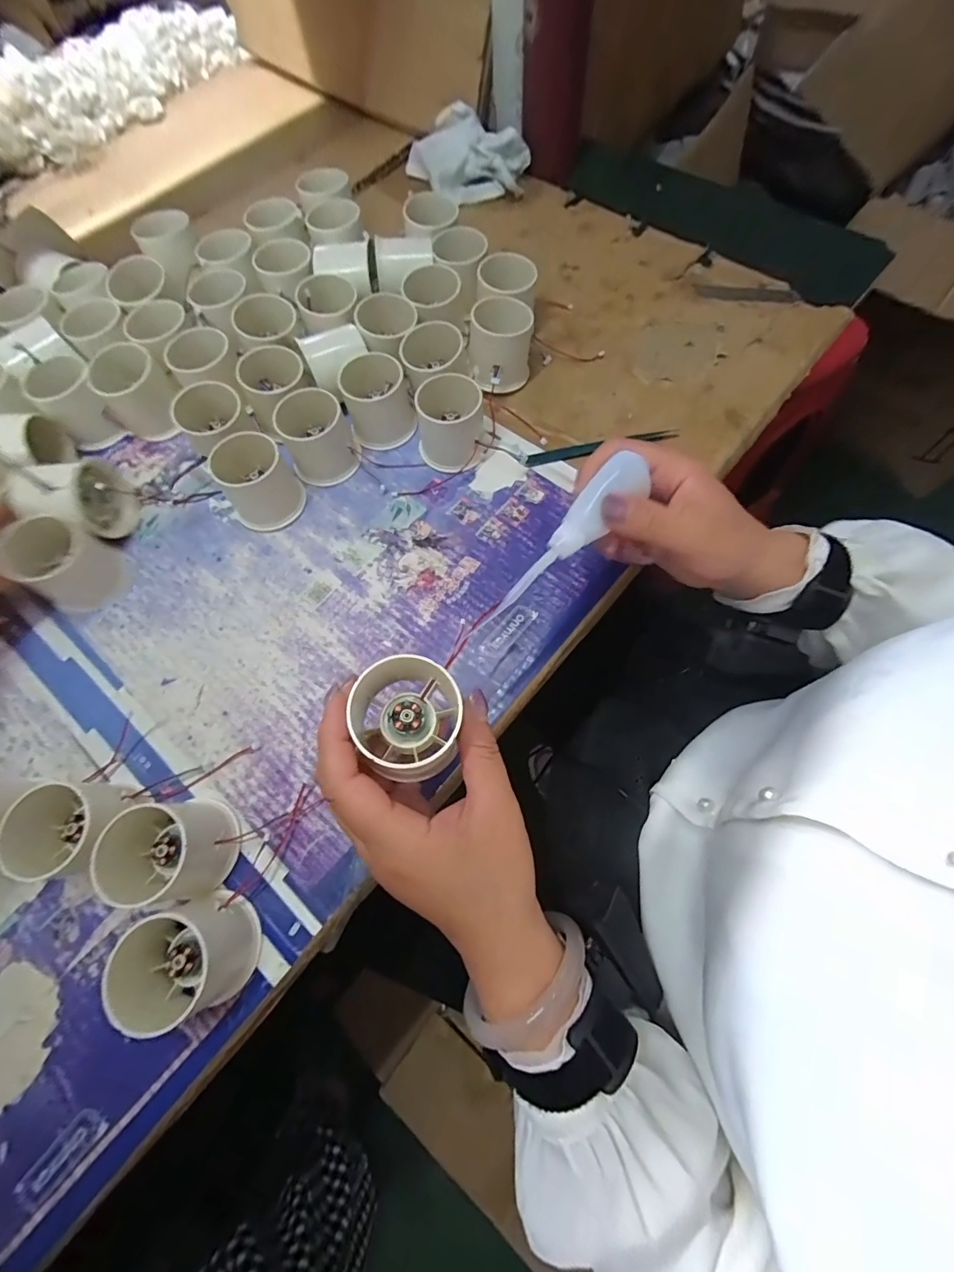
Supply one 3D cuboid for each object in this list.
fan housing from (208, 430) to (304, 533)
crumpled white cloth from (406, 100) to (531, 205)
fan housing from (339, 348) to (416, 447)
[{"bbox_3d":[-0.173,-0.121,0.372,0.058,0.041,0.065,-36,73,-11],"label":"fan housing"},{"bbox_3d":[-0.010,-0.522,0.515,0.134,0.043,0.081,-3,70,1],"label":"crumpled white cloth"},{"bbox_3d":[-0.082,-0.194,0.384,0.050,0.044,0.065,-21,70,-6],"label":"fan housing"}]

